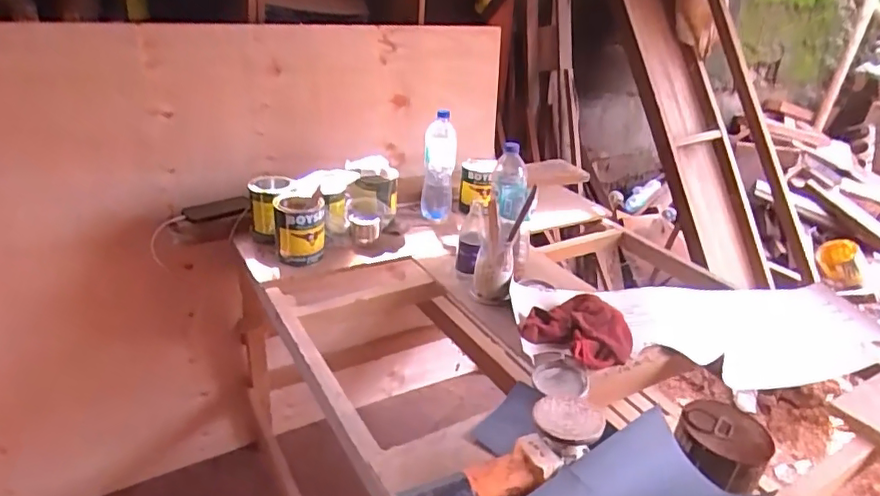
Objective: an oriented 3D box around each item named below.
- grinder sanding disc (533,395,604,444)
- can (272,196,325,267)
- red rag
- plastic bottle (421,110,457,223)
[{"bbox_3d":[0.162,0.215,0.721,0.087,0.013,0.077,2,25,-4],"label":"grinder sanding disc"},{"bbox_3d":[-0.292,-0.041,1.192,0.102,0.124,0.100,-2,26,-13],"label":"can"},{"bbox_3d":[0.257,0.153,1.037,0.176,0.049,0.181,24,32,36],"label":"red rag"},{"bbox_3d":[-0.002,-0.202,1.427,0.082,0.249,0.089,2,25,-3],"label":"plastic bottle"}]

